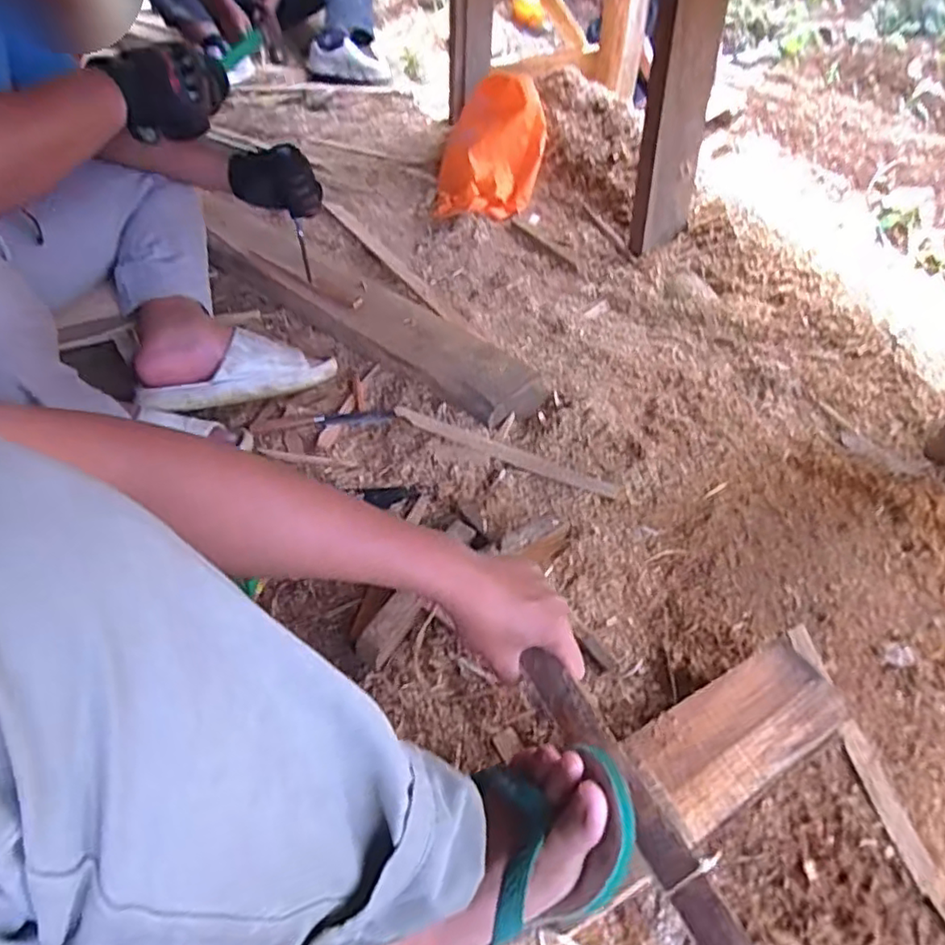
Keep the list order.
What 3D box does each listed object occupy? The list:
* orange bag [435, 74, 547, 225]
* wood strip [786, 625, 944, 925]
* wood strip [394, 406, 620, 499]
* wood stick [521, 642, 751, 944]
[{"bbox_3d":[0.040,-0.760,1.486,0.243,0.216,0.277,6,48,10],"label":"orange bag"},{"bbox_3d":[0.381,0.293,0.604,0.025,0.007,0.320,-9,48,-2],"label":"wood strip"},{"bbox_3d":[0.037,-0.031,0.921,0.353,0.014,0.031,21,53,22],"label":"wood strip"},{"bbox_3d":[0.141,0.271,0.413,0.028,0.021,0.357,-25,56,-16],"label":"wood stick"}]

